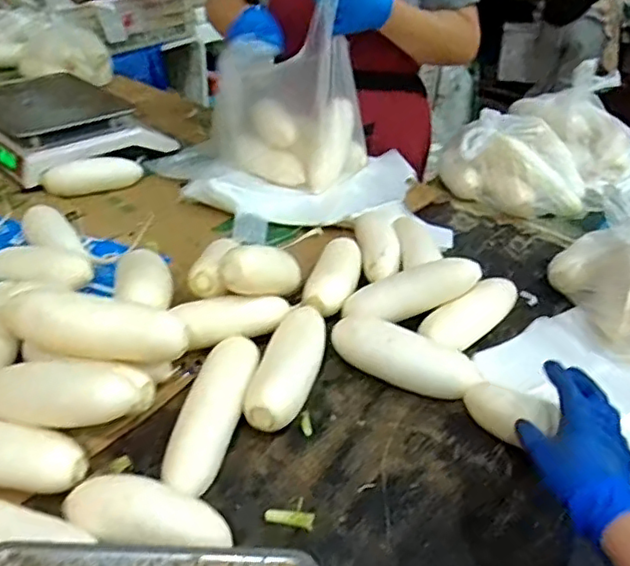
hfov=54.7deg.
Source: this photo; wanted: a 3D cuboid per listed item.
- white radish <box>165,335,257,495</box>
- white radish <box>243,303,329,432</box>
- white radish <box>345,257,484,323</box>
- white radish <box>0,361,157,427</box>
[{"bbox_3d":[-0.106,0.139,0.659,0.061,0.048,0.212,9,36,8],"label":"white radish"},{"bbox_3d":[-0.032,0.099,0.700,0.065,0.063,0.172,11,37,10],"label":"white radish"},{"bbox_3d":[0.127,0.012,0.796,0.178,0.053,0.060,-17,35,9],"label":"white radish"},{"bbox_3d":[-0.252,0.110,0.597,0.168,0.057,0.063,-3,35,-8],"label":"white radish"}]

